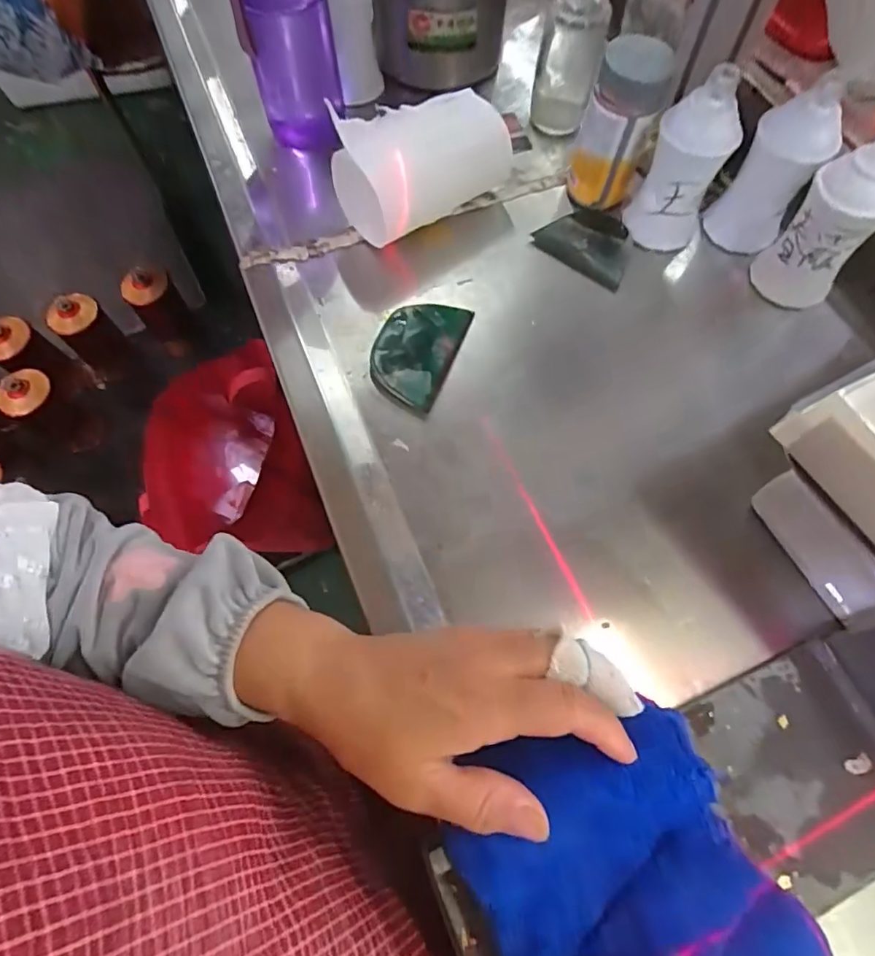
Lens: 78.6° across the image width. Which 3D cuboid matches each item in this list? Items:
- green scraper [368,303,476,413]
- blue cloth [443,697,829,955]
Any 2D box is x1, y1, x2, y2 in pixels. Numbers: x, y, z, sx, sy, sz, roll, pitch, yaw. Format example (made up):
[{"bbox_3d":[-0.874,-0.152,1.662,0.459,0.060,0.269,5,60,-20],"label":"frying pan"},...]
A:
[{"bbox_3d":[-0.015,-0.097,0.396,0.056,0.010,0.094,23,69,2],"label":"green scraper"},{"bbox_3d":[0.082,0.176,0.227,0.123,0.028,0.138,-23,67,-9],"label":"blue cloth"}]

